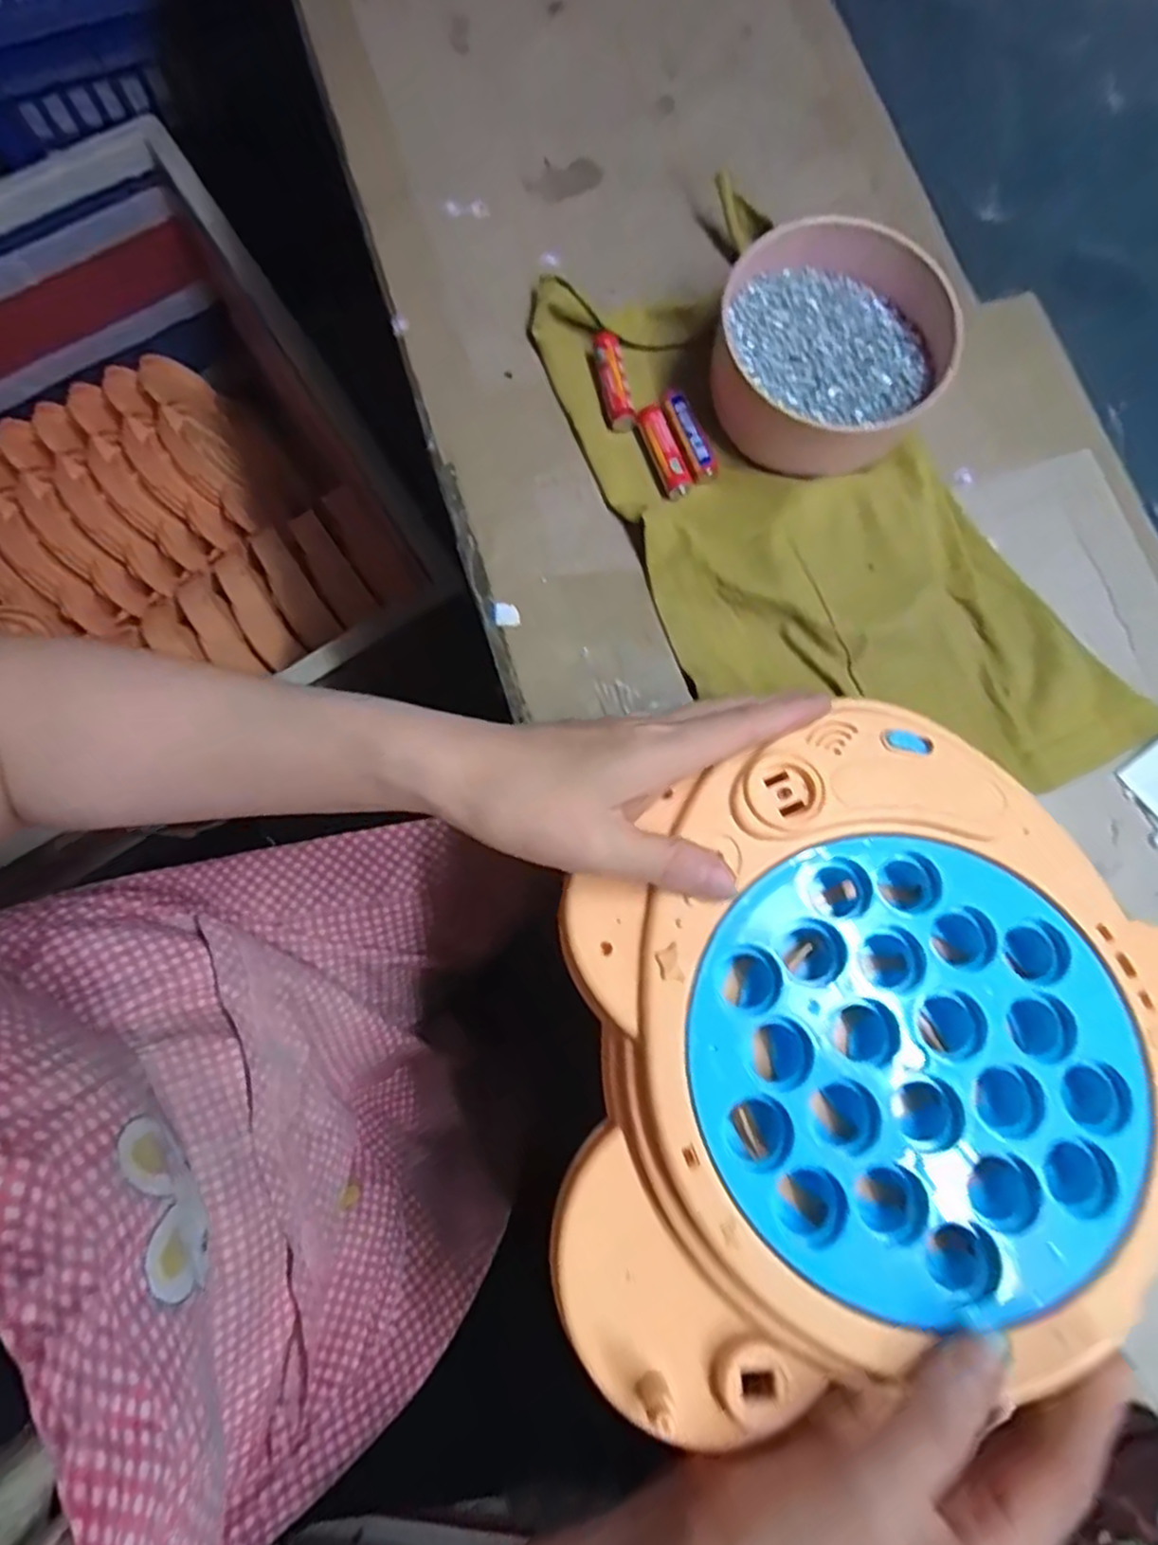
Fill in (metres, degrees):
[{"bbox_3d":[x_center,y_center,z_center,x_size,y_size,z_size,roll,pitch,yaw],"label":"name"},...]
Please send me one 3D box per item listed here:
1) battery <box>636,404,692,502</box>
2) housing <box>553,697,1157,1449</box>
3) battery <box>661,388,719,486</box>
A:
[{"bbox_3d":[0.043,-0.166,0.363,0.015,0.015,0.050,-21,81,-6],"label":"battery"},{"bbox_3d":[0.118,0.089,0.273,0.279,0.039,0.223,-14,80,-3],"label":"housing"},{"bbox_3d":[0.056,-0.172,0.369,0.018,0.015,0.047,-20,81,-6],"label":"battery"}]

